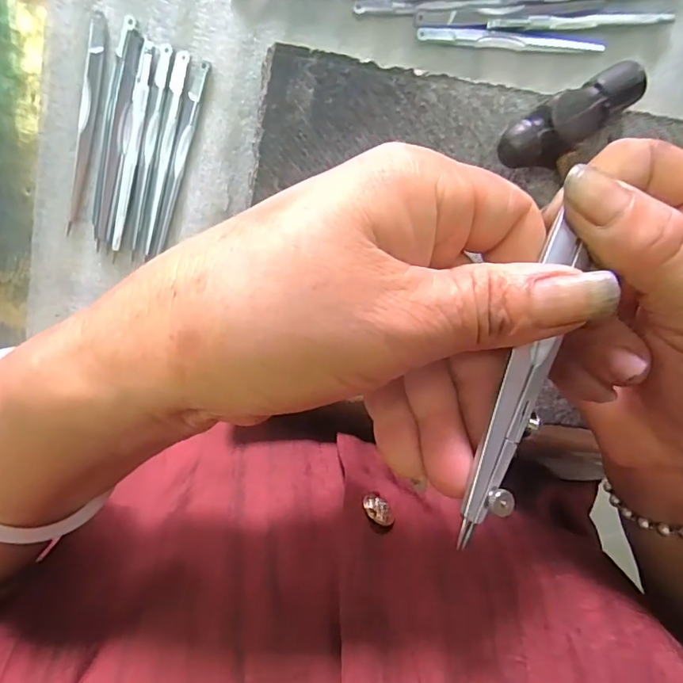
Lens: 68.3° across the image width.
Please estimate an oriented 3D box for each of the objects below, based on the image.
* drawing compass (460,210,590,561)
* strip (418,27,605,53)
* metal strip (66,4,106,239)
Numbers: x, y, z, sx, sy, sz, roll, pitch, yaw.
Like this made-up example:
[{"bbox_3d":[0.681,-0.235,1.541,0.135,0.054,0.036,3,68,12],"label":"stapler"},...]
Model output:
[{"bbox_3d":[0.051,0.010,0.136,0.013,0.004,0.090,22,82,-9],"label":"drawing compass"},{"bbox_3d":[0.090,-0.160,0.268,0.100,0.004,0.008,1,100,-6],"label":"strip"},{"bbox_3d":[-0.131,-0.110,0.258,0.008,0.004,0.107,13,100,-7],"label":"metal strip"}]

